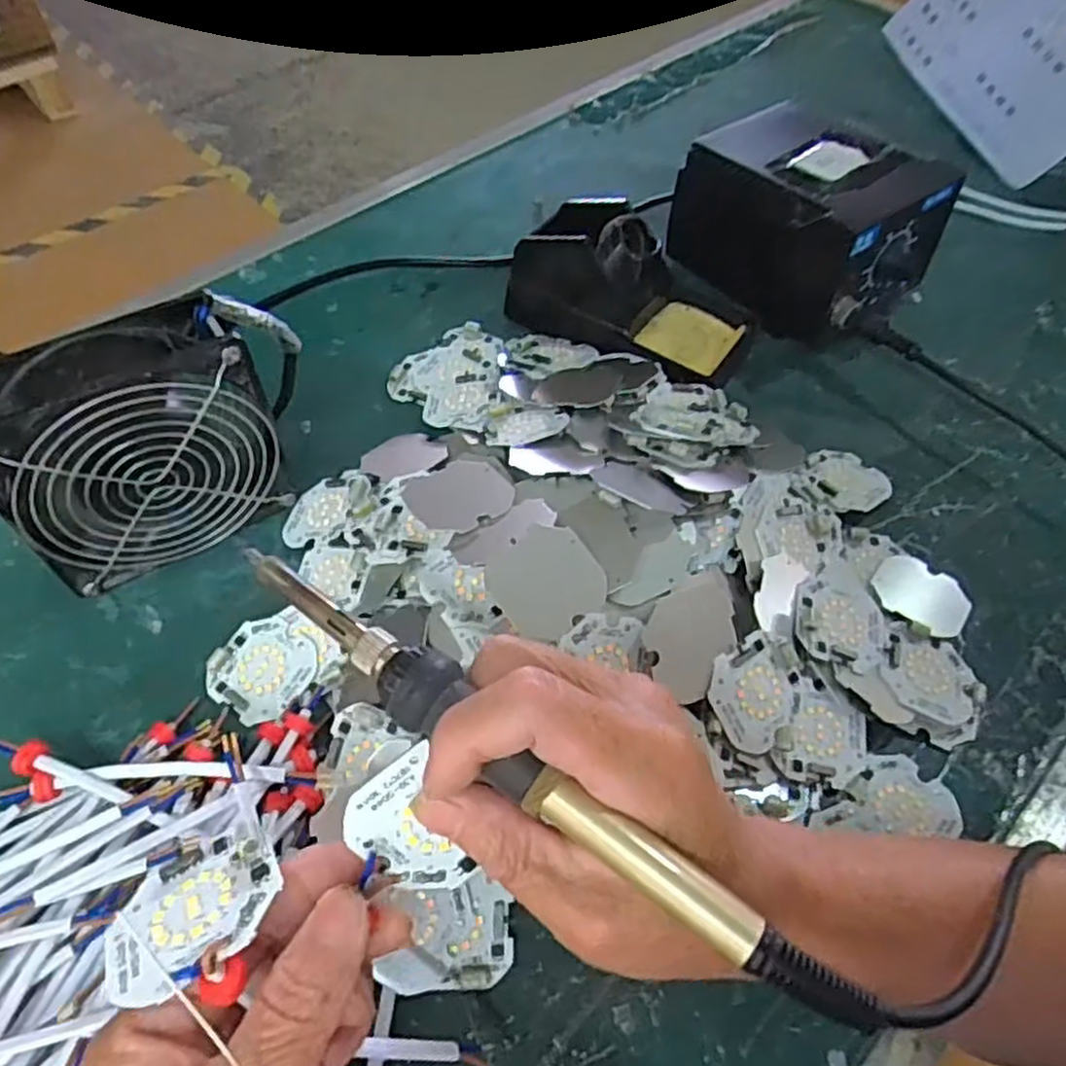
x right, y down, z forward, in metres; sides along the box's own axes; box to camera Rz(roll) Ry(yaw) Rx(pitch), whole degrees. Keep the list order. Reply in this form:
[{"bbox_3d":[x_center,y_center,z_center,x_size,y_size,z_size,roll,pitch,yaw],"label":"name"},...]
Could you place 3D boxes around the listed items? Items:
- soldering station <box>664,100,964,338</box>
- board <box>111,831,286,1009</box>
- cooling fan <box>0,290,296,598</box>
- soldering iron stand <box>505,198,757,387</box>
[{"bbox_3d":[0.184,-0.210,0.508,0.113,0.091,0.152,-34,65,-22],"label":"soldering station"},{"bbox_3d":[-0.094,0.104,0.209,0.046,0.004,0.042,-29,29,-19],"label":"board"},{"bbox_3d":[-0.186,-0.038,0.363,0.115,0.119,0.048,-28,63,-19],"label":"cooling fan"},{"bbox_3d":[0.062,-0.154,0.479,0.150,0.077,0.080,36,62,19],"label":"soldering iron stand"}]

